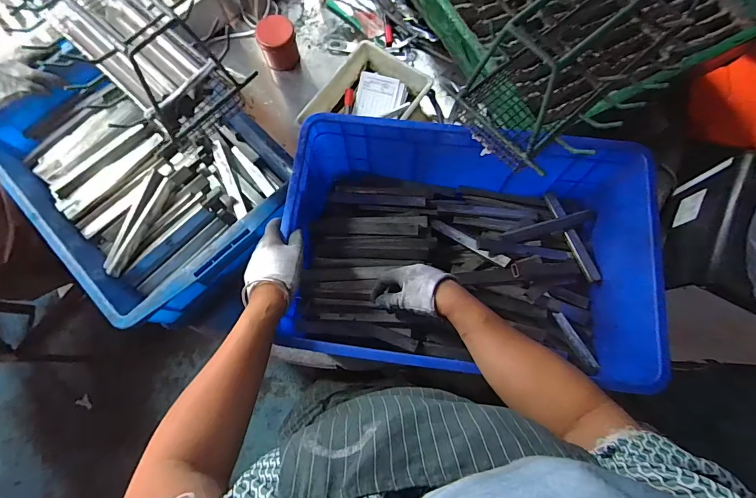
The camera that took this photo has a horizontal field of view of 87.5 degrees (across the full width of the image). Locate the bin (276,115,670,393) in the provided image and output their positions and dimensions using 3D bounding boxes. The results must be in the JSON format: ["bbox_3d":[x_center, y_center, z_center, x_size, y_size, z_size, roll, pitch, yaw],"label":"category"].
[{"bbox_3d":[0.131,-0.001,0.619,0.522,0.177,0.332,6,76,2],"label":"bin"}]

